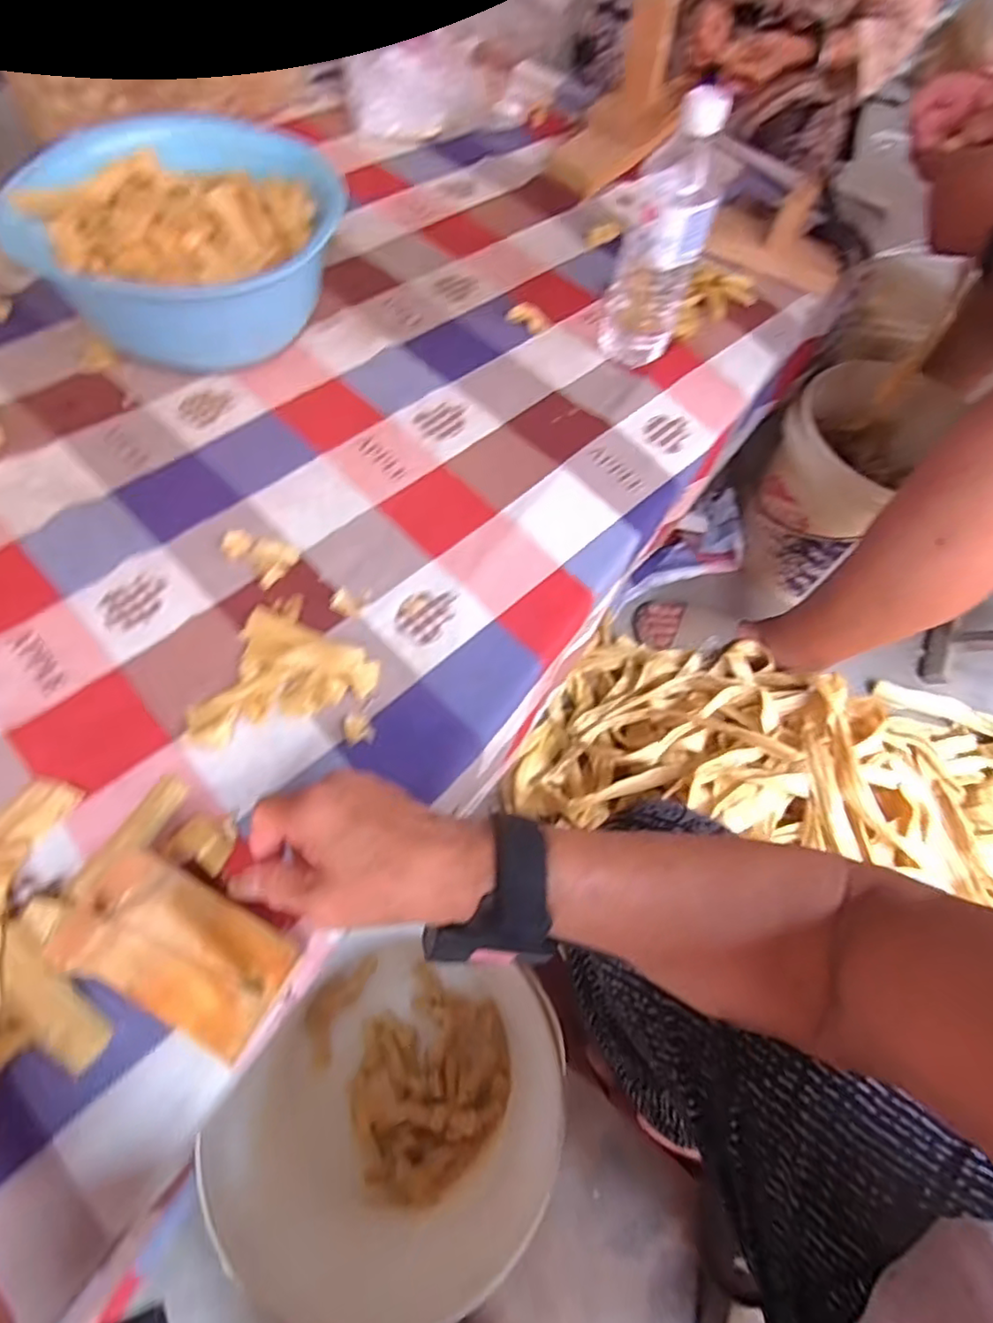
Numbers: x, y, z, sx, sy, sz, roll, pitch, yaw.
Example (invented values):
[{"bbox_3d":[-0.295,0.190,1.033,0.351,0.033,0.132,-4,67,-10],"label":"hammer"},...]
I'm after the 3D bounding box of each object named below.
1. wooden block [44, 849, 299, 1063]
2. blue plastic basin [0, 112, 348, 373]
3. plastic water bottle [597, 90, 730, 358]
[{"bbox_3d":[-0.166,0.154,0.329,0.099,0.056,0.062,27,63,11],"label":"wooden block"},{"bbox_3d":[-0.281,-0.404,0.604,0.270,0.108,0.270,2,61,-3],"label":"blue plastic basin"},{"bbox_3d":[0.152,-0.384,0.570,0.072,0.204,0.065,18,61,6],"label":"plastic water bottle"}]

